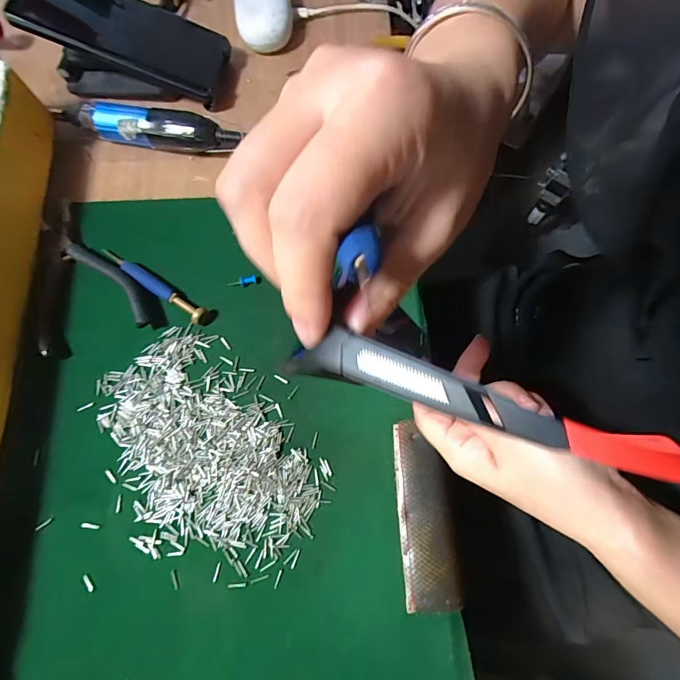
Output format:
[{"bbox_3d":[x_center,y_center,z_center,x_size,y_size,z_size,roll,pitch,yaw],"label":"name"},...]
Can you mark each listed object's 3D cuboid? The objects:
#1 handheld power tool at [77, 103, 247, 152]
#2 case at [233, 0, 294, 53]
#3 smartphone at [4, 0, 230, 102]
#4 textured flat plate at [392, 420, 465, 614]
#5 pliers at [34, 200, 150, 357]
[{"bbox_3d":[-0.164,-0.186,0.354,0.145,0.036,0.032,10,73,5],"label":"handheld power tool"},{"bbox_3d":[-0.077,-0.336,0.402,0.055,0.034,0.084,-8,73,-1],"label":"case"},{"bbox_3d":[-0.192,-0.278,0.355,0.167,0.017,0.072,12,72,-18],"label":"smartphone"},{"bbox_3d":[0.059,0.116,0.267,0.037,0.006,0.115,-2,73,1],"label":"textured flat plate"},{"bbox_3d":[-0.210,-0.058,0.321,0.093,0.015,0.130,-17,73,-3],"label":"pliers"}]

